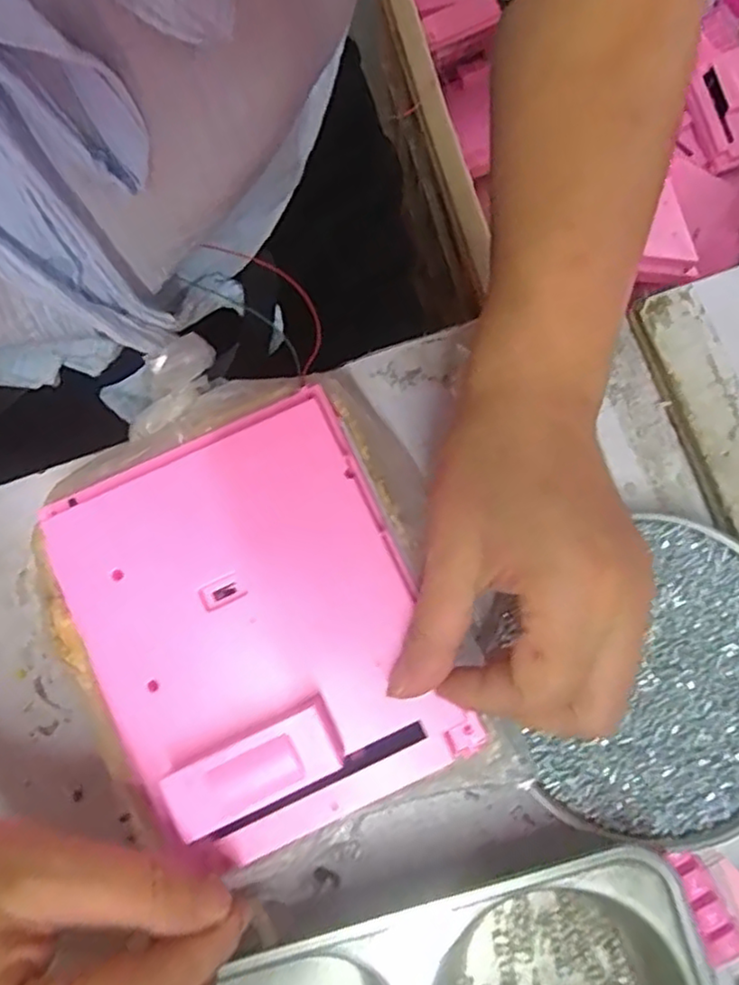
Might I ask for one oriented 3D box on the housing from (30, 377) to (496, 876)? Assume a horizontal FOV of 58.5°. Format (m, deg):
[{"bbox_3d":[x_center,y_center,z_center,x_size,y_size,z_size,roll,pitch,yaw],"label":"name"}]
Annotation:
[{"bbox_3d":[-0.047,0.051,0.251,0.125,0.022,0.153,-23,79,-4],"label":"housing"}]

